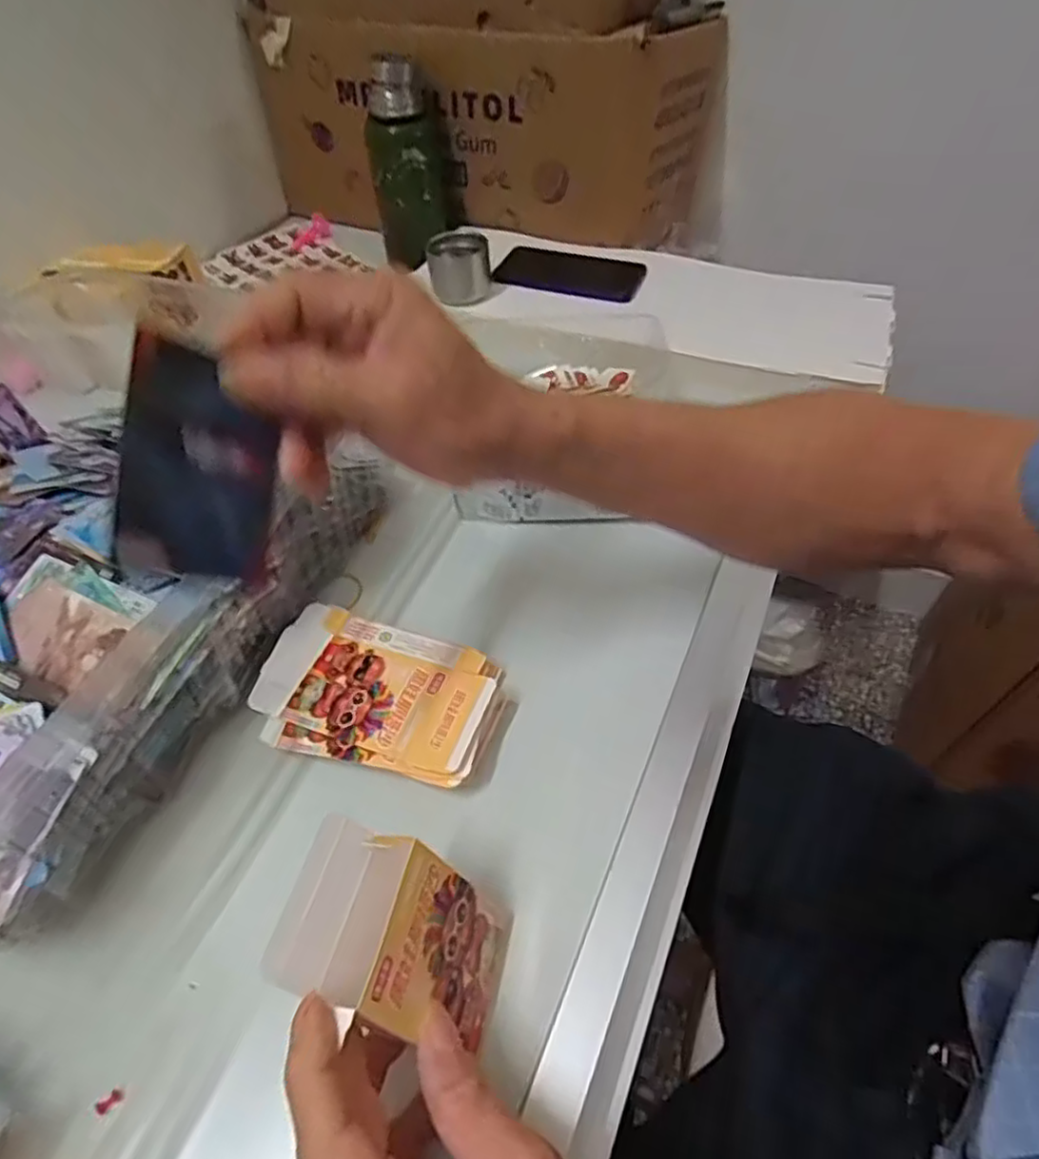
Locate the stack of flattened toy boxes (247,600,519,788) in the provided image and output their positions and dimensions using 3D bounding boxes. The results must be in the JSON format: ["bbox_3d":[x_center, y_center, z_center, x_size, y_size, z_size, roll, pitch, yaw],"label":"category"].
[{"bbox_3d":[-0.087,0.073,0.417,0.157,0.032,0.094,15,53,14],"label":"stack of flattened toy boxes"}]

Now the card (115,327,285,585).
[{"bbox_3d":[-0.114,-0.040,0.244,0.007,0.058,0.077,8,91,33],"label":"card"}]

